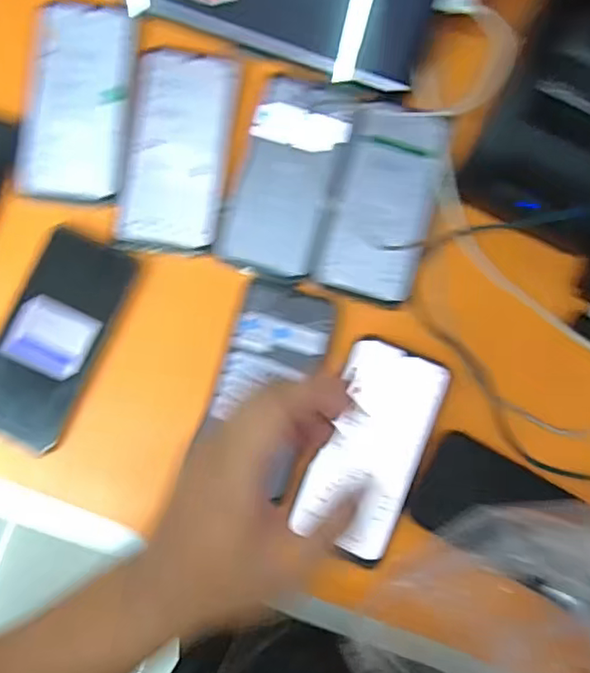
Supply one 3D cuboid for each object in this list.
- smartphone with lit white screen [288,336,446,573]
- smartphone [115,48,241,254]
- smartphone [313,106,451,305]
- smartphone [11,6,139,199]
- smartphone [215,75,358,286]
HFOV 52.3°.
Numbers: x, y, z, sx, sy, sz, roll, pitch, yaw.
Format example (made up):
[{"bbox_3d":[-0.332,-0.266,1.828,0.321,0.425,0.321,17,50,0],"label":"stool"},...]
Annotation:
[{"bbox_3d":[0.061,0.086,0.472,0.082,0.011,0.163,22,83,0],"label":"smartphone with lit white screen"},{"bbox_3d":[-0.096,-0.153,0.494,0.081,0.005,0.169,7,83,-2],"label":"smartphone"},{"bbox_3d":[0.074,-0.111,0.496,0.082,0.007,0.161,15,83,-1],"label":"smartphone"},{"bbox_3d":[-0.177,-0.193,0.490,0.082,0.015,0.158,7,83,-2],"label":"smartphone"},{"bbox_3d":[-0.006,-0.133,0.496,0.080,0.004,0.165,17,83,0],"label":"smartphone"}]

